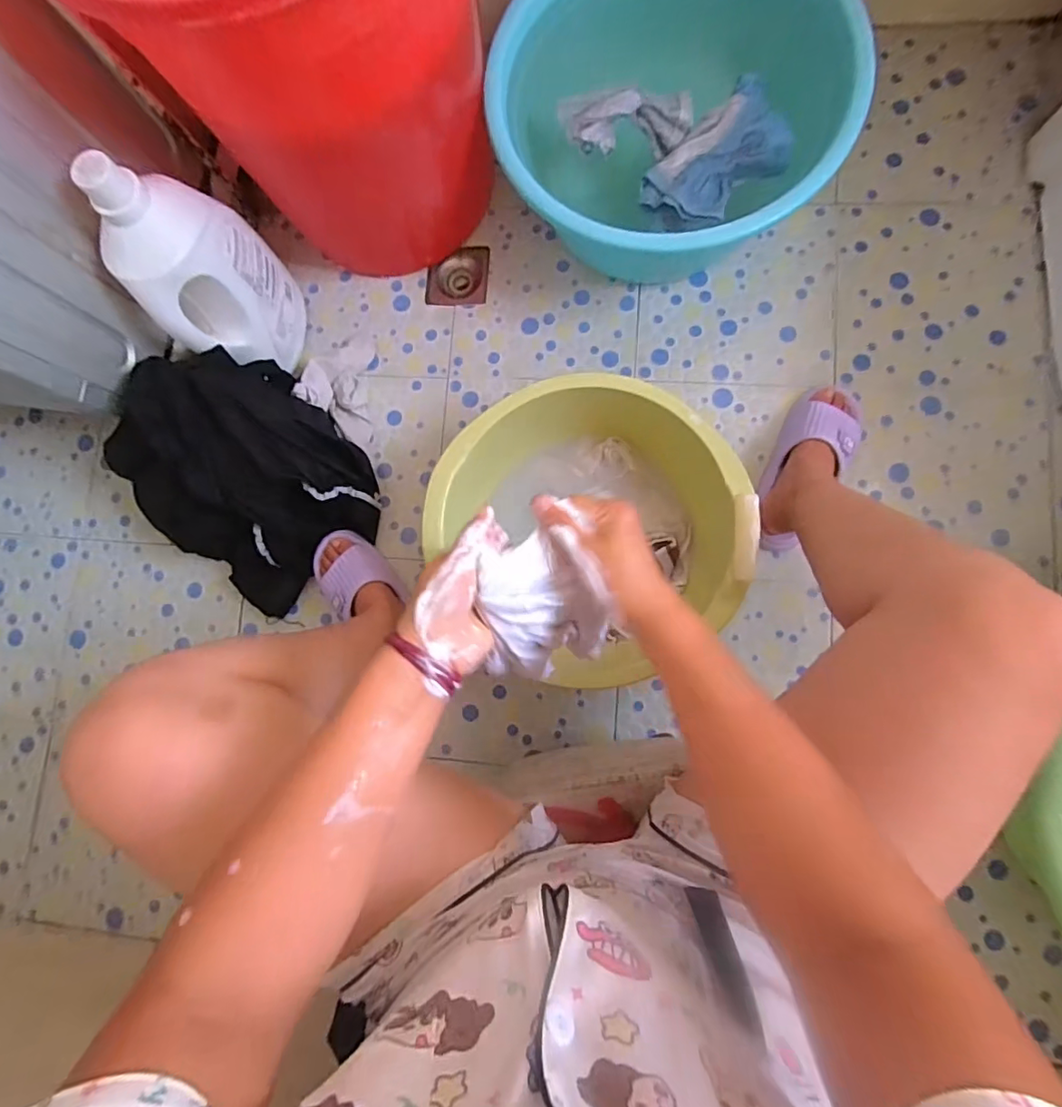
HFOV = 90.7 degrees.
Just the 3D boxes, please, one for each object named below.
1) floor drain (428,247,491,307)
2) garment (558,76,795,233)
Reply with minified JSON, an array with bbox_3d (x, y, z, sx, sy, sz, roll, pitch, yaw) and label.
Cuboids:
[{"bbox_3d":[-0.120,-0.456,0.865,0.101,0.015,0.095,4,84,6],"label":"floor drain"},{"bbox_3d":[0.190,-0.548,0.684,0.257,0.047,0.193,43,89,8],"label":"garment"}]

